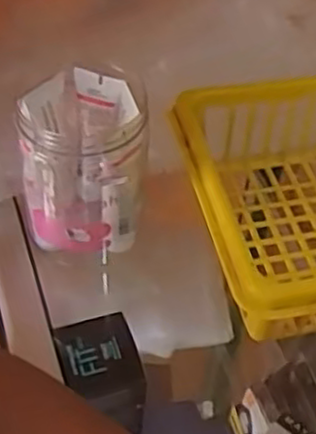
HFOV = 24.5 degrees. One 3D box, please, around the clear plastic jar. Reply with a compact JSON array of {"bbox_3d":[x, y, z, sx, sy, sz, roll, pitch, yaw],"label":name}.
[{"bbox_3d":[-0.051,-0.037,0.511,0.077,0.110,0.080,3,47,-3],"label":"clear plastic jar"}]

